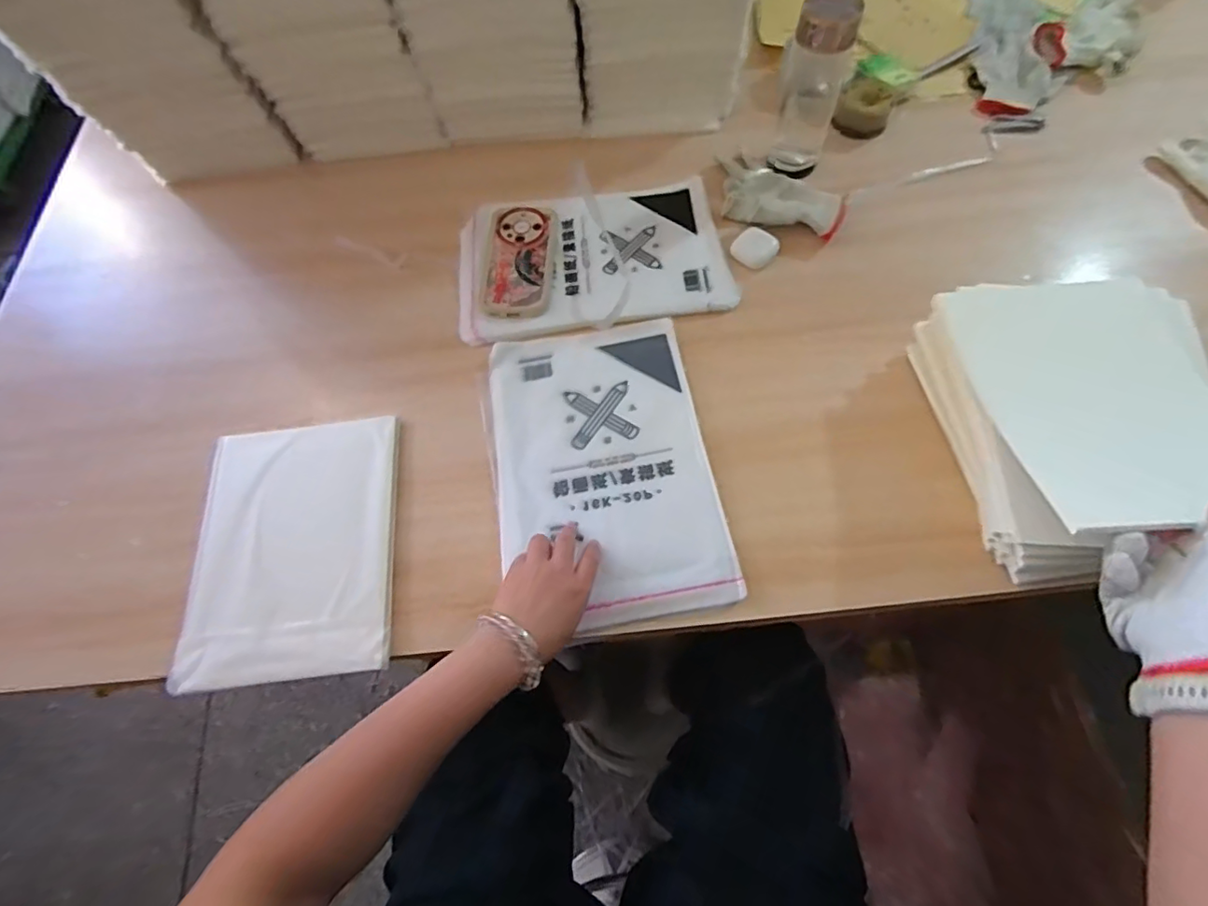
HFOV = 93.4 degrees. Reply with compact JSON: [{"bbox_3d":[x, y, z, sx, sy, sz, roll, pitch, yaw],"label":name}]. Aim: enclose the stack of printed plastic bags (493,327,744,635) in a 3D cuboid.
[{"bbox_3d":[-0.005,0.011,0.580,0.211,0.017,0.328,-11,64,-1],"label":"stack of printed plastic bags"}]

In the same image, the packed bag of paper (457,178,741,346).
[{"bbox_3d":[-0.018,-0.239,0.713,0.331,0.026,0.221,-10,64,-1],"label":"packed bag of paper"}]

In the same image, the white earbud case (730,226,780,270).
[{"bbox_3d":[0.187,-0.254,0.705,0.049,0.020,0.046,36,71,19],"label":"white earbud case"}]

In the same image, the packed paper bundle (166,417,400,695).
[{"bbox_3d":[-0.311,0.090,0.576,0.196,0.027,0.267,-8,64,0],"label":"packed paper bundle"}]

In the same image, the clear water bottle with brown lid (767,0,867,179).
[{"bbox_3d":[0.248,-0.436,0.686,0.072,0.196,0.073,15,66,11],"label":"clear water bottle with brown lid"}]

